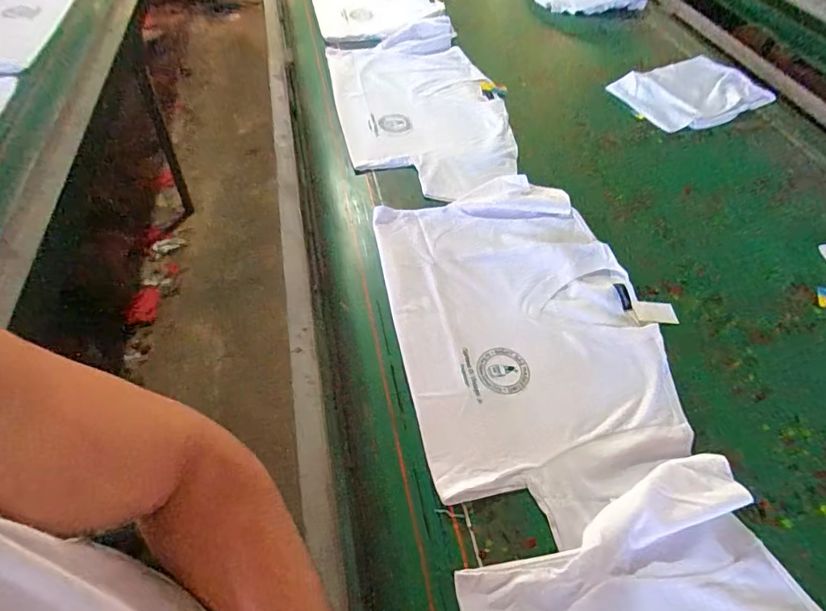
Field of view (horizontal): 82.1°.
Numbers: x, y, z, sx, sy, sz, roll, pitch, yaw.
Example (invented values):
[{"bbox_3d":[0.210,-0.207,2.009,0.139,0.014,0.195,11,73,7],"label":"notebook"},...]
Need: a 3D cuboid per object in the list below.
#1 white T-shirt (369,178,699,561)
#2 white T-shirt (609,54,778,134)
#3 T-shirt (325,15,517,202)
[{"bbox_3d":[0.169,0.021,0.734,0.388,0.035,0.603,-9,53,-8],"label":"white T-shirt"},{"bbox_3d":[0.697,-0.530,1.167,0.378,0.021,0.237,-23,56,-18],"label":"white T-shirt"},{"bbox_3d":[0.010,-0.479,1.097,0.360,0.034,0.663,-10,53,-9],"label":"T-shirt"}]

